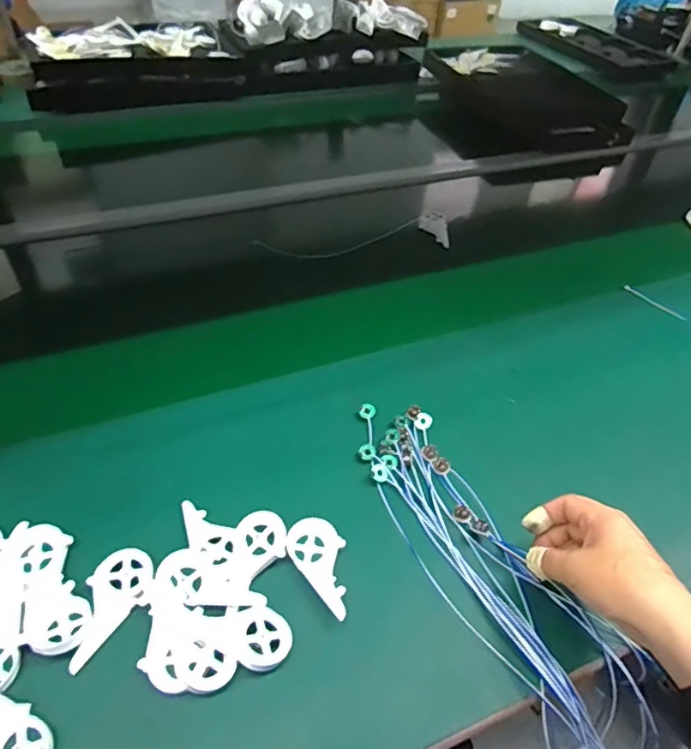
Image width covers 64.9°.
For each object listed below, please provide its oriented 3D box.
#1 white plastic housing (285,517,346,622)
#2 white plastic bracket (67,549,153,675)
[{"bbox_3d":[-0.016,0.165,0.470,0.047,0.022,0.094,-24,53,-26],"label":"white plastic housing"},{"bbox_3d":[-0.195,0.181,0.436,0.049,0.008,0.090,28,50,21],"label":"white plastic bracket"}]

